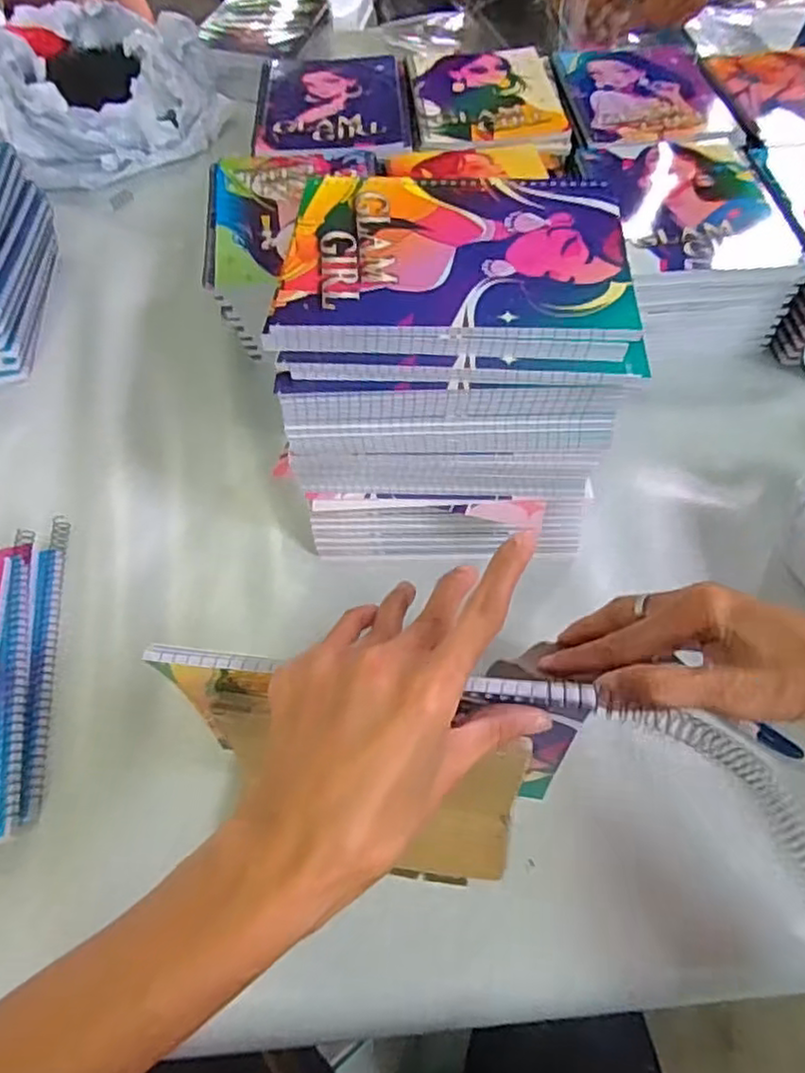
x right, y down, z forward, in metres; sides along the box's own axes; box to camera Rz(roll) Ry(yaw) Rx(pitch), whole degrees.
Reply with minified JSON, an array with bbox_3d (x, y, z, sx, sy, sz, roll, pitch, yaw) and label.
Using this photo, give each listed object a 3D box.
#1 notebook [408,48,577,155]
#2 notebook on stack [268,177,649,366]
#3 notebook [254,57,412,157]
[{"bbox_3d":[0.088,-0.467,0.708,0.150,0.010,0.213,-2,55,-2],"label":"notebook"},{"bbox_3d":[0.030,-0.163,0.396,0.195,0.020,0.149,2,55,5],"label":"notebook on stack"},{"bbox_3d":[-0.074,-0.459,0.707,0.152,0.011,0.211,-2,55,-2],"label":"notebook"}]

